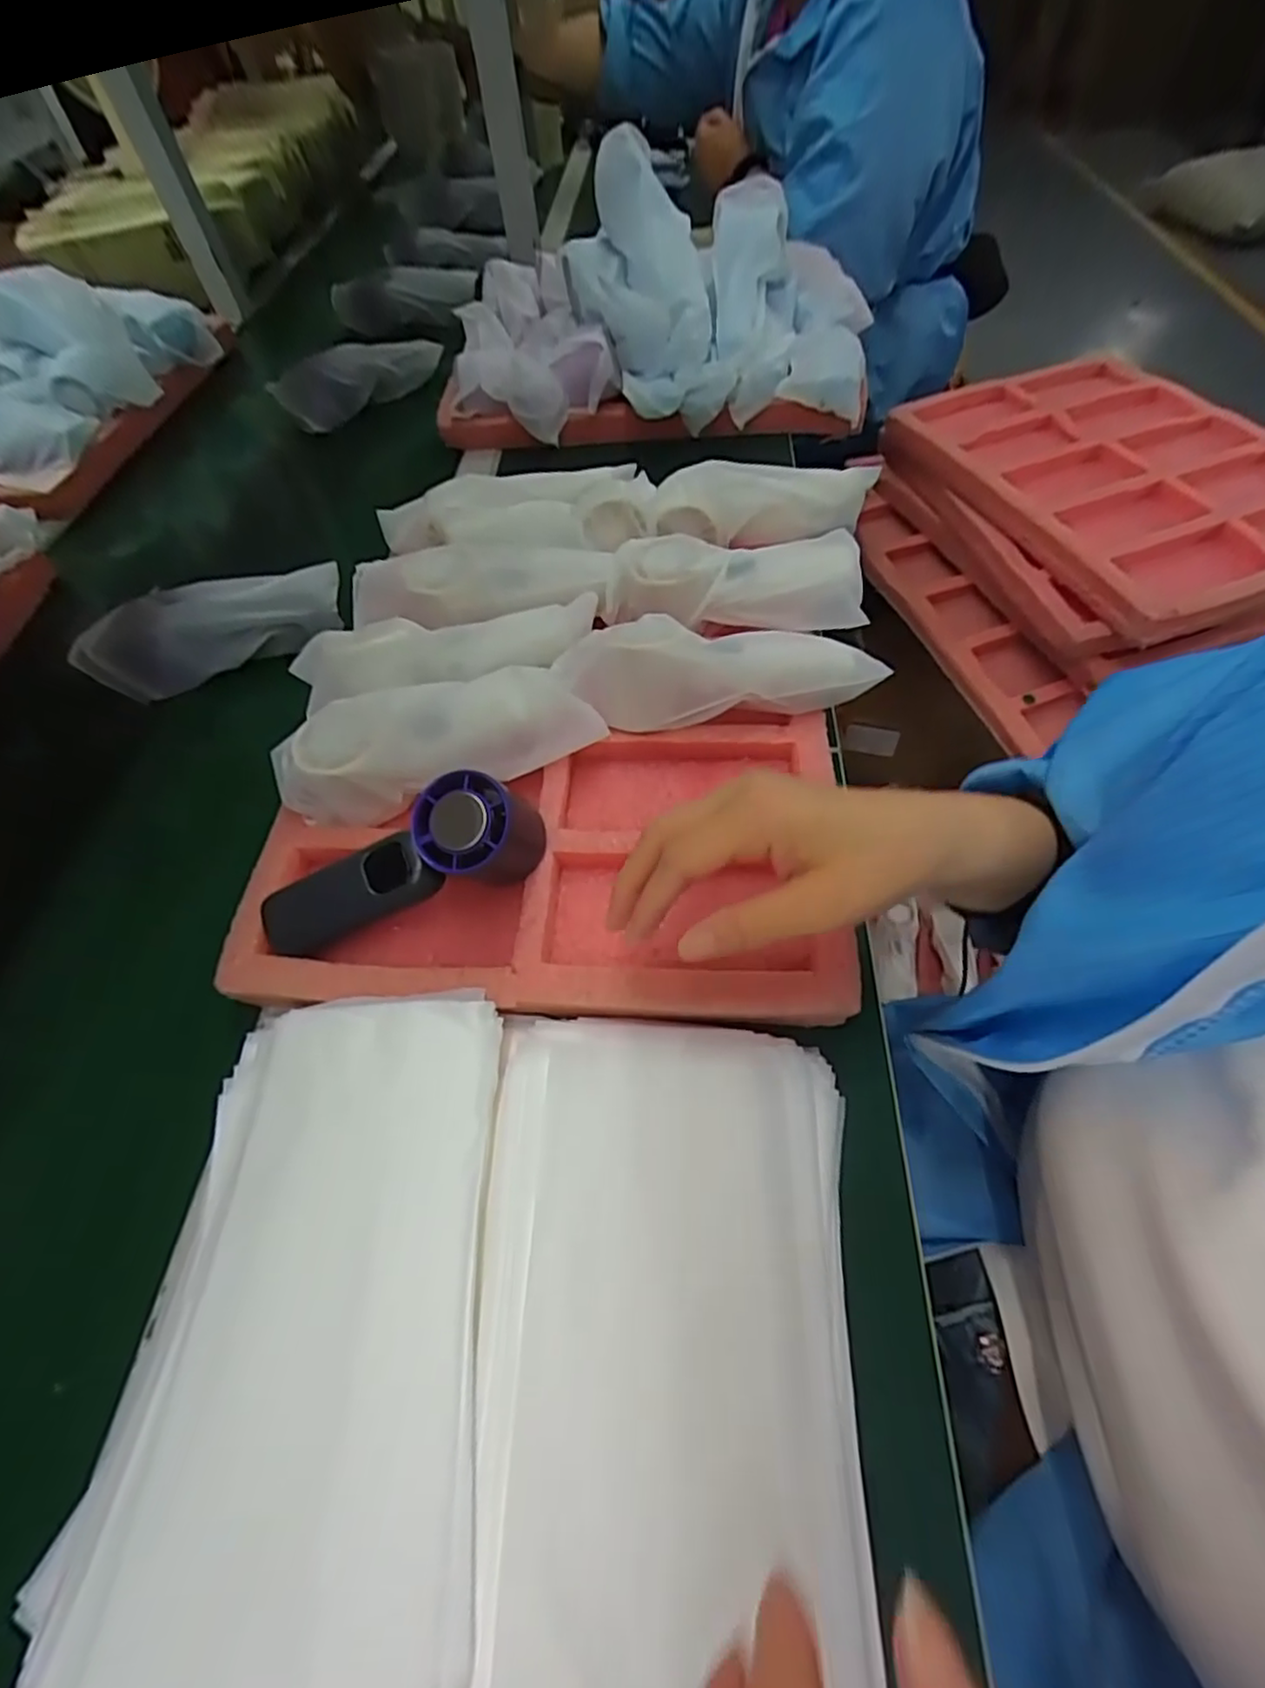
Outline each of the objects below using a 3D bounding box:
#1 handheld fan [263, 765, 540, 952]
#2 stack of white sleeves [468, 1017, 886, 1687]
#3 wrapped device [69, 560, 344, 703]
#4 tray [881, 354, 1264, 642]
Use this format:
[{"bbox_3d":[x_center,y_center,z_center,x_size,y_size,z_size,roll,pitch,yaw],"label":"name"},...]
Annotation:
[{"bbox_3d":[-0.125,0.018,0.354,0.152,0.061,0.051,-23,57,7],"label":"handheld fan"},{"bbox_3d":[0.011,0.193,0.265,0.150,0.030,0.241,1,57,6],"label":"stack of white sleeves"},{"bbox_3d":[-0.320,-0.168,0.514,0.189,0.059,0.051,-19,57,-8],"label":"wrapped device"},{"bbox_3d":[0.548,-0.413,0.736,0.358,0.041,0.429,-22,58,-9],"label":"tray"}]

